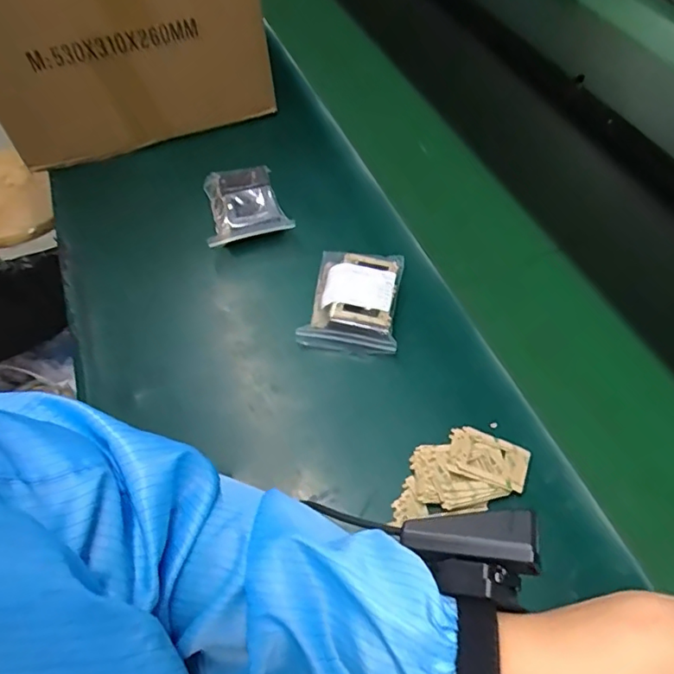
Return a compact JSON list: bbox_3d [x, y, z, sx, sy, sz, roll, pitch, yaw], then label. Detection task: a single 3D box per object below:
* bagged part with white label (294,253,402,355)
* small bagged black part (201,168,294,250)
[{"bbox_3d":[0.014,-0.036,0.526,0.084,0.033,0.104,6,54,5],"label":"bagged part with white label"},{"bbox_3d":[-0.098,-0.145,0.607,0.089,0.034,0.099,-8,54,-5],"label":"small bagged black part"}]

